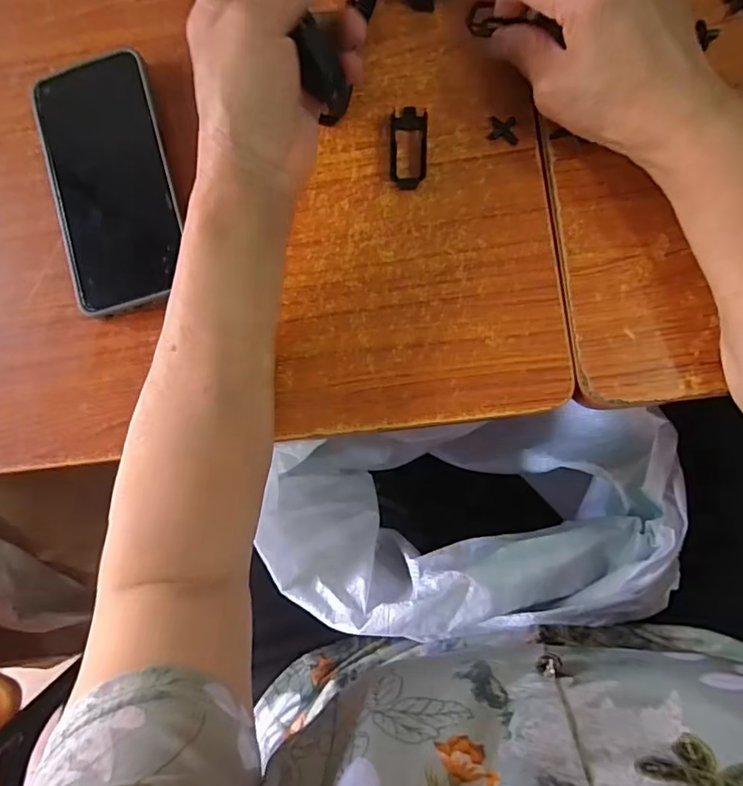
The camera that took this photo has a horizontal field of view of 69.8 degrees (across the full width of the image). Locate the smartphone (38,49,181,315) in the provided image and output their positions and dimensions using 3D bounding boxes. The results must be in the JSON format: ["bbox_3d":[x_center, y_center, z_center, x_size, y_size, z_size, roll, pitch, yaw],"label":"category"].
[{"bbox_3d":[-0.164,-0.136,0.338,0.076,0.012,0.163,-16,83,4],"label":"smartphone"}]

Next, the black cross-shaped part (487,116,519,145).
[{"bbox_3d":[0.080,-0.160,0.322,0.018,0.004,0.017,6,85,6],"label":"black cross-shaped part"}]

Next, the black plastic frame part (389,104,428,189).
[{"bbox_3d":[0.023,-0.151,0.327,0.023,0.007,0.051,1,84,6],"label":"black plastic frame part"}]

